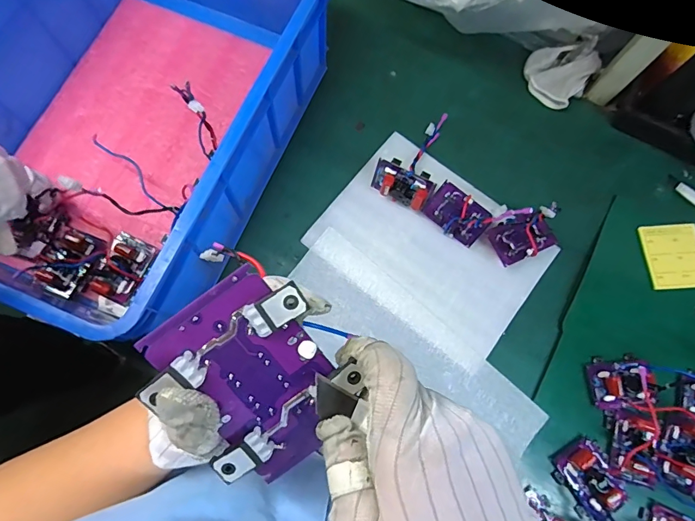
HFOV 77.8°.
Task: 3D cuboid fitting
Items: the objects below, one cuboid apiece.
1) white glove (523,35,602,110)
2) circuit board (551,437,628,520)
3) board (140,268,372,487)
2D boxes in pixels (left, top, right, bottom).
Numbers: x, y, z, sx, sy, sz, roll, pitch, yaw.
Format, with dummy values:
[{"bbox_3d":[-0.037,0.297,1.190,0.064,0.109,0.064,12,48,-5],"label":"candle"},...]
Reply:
[{"bbox_3d":[0.379,-0.343,0.760,0.110,0.067,0.110,1,75,-2],"label":"white glove"},{"bbox_3d":[0.339,0.304,0.592,0.070,0.033,0.091,-32,78,-10],"label":"circuit board"},{"bbox_3d":[-0.042,0.057,0.204,0.079,0.011,0.095,-37,105,1],"label":"board"}]

